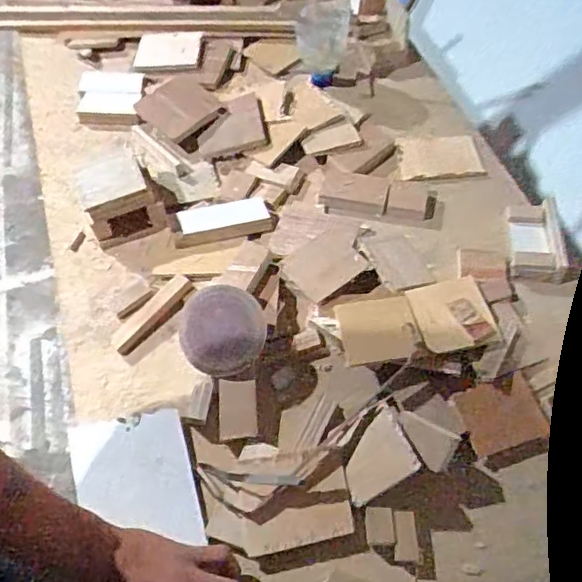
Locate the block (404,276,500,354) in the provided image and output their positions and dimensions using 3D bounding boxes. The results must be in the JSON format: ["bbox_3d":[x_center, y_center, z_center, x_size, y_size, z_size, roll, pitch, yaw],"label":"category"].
[{"bbox_3d":[0.154,0.024,0.565,0.072,0.022,0.075,-10,57,-3],"label":"block"}]

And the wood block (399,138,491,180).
[{"bbox_3d":[0.172,-0.159,0.686,0.095,0.006,0.063,-4,56,1],"label":"wood block"}]

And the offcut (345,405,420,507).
[{"bbox_3d":[0.070,0.140,0.494,0.064,0.007,0.055,-33,73,-1],"label":"offcut"}]

